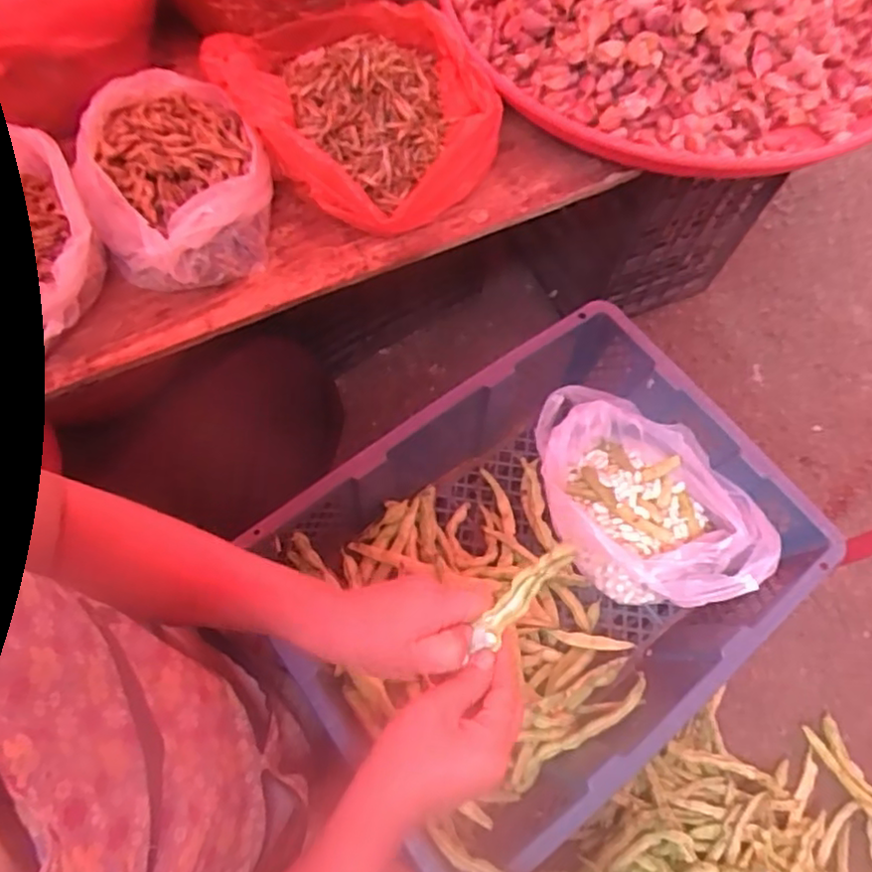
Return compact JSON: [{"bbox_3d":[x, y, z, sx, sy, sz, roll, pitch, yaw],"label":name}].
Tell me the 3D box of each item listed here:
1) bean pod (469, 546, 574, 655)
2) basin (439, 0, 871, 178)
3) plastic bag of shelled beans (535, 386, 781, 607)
[{"bbox_3d":[0.054,0.101,0.428,0.018,0.109,0.015,46,38,17],"label":"bean pod"},{"bbox_3d":[0.306,-0.556,0.791,0.576,0.127,0.554,1,65,-2],"label":"basin"},{"bbox_3d":[0.210,0.062,0.718,0.155,0.092,0.276,-30,70,-15],"label":"plastic bag of shelled beans"}]

